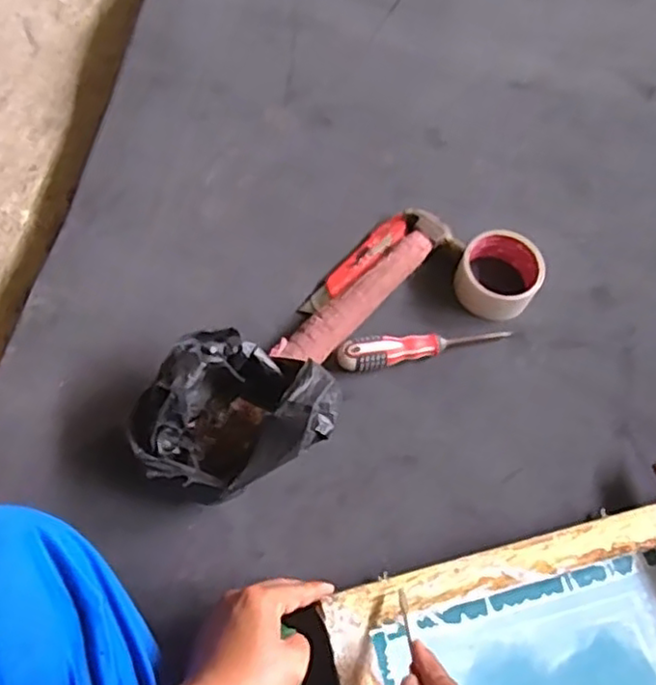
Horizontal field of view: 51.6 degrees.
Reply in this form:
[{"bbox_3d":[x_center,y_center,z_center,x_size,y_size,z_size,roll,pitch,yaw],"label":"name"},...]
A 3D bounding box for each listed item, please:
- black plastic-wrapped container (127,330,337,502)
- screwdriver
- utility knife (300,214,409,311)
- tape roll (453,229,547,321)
[{"bbox_3d":[-0.086,0.071,0.622,0.168,0.113,0.146,21,65,5],"label":"black plastic-wrapped container"},{"bbox_3d":[0.101,0.007,0.706,0.182,0.036,0.031,-7,66,-8],"label":"screwdriver"},{"bbox_3d":[0.031,-0.086,0.748,0.034,0.023,0.155,41,68,13],"label":"utility knife"},{"bbox_3d":[0.184,-0.074,0.729,0.084,0.049,0.091,2,65,-4],"label":"tape roll"}]

